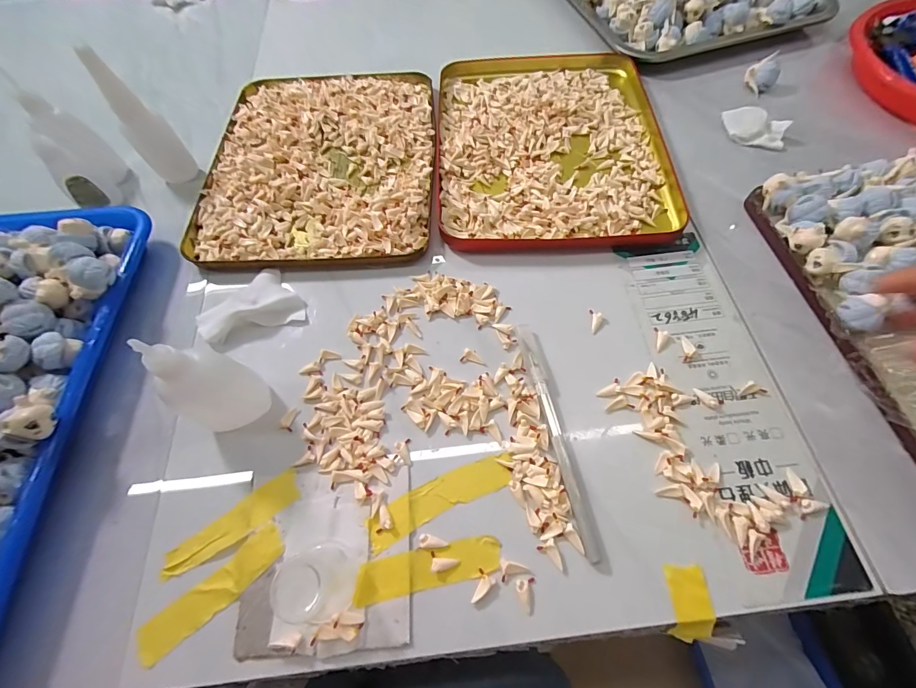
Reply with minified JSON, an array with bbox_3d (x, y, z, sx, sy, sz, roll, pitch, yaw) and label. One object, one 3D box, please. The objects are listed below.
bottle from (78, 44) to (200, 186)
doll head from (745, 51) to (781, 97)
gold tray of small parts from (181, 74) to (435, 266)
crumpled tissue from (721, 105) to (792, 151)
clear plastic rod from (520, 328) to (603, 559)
[{"bbox_3d":[-0.262,-0.181,0.317,0.025,0.100,0.033,40,74,18],"label":"bottle"},{"bbox_3d":[0.303,-0.268,0.380,0.025,0.022,0.025,-29,66,-12],"label":"doll head"},{"bbox_3d":[-0.124,-0.173,0.351,0.197,0.016,0.234,-2,63,1],"label":"gold tray of small parts"},{"bbox_3d":[0.274,-0.200,0.355,0.051,0.014,0.035,15,65,9],"label":"crumpled tissue"},{"bbox_3d":[0.062,0.054,0.244,0.010,0.006,0.145,-11,63,-3],"label":"clear plastic rod"}]

